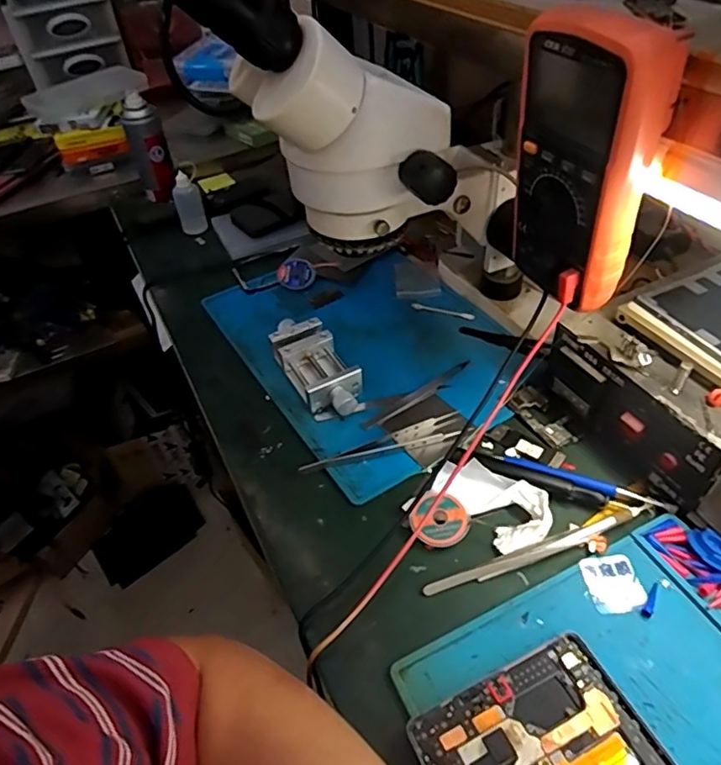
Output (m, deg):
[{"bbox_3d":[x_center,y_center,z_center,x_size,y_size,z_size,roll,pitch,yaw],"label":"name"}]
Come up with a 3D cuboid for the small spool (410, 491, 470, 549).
[{"bbox_3d":[0.061,0.106,0.435,0.043,0.016,0.039,-2,44,2],"label":"small spool"}]

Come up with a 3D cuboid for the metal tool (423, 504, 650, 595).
[{"bbox_3d":[0.133,0.124,0.417,0.180,0.004,0.013,-17,52,-9],"label":"metal tool"}]

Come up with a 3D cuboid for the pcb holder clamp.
[{"bbox_3d":[-0.042,-0.015,0.556,0.058,0.033,0.129,-22,46,-17],"label":"pcb holder clamp"}]

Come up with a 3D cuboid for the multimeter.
[{"bbox_3d":[0.144,-0.138,0.366,0.050,0.169,0.087,-20,46,-14],"label":"multimeter"}]

